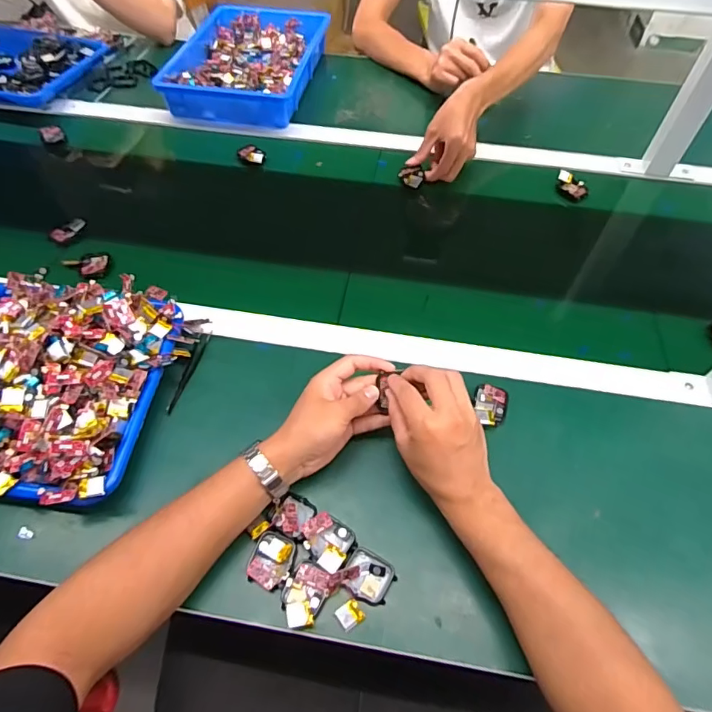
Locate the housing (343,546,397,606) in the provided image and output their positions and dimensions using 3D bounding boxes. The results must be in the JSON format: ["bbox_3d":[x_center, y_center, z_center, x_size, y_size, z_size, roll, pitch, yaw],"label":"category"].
[{"bbox_3d":[0.012,0.206,0.448,0.045,0.009,0.040,23,59,14],"label":"housing"}]

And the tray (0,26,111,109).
[{"bbox_3d":[-0.647,-0.542,0.882,0.319,0.034,0.231,7,57,4],"label":"tray"}]

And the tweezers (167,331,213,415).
[{"bbox_3d":[-0.200,0.017,0.572,0.010,0.017,0.115,12,57,7],"label":"tweezers"}]

